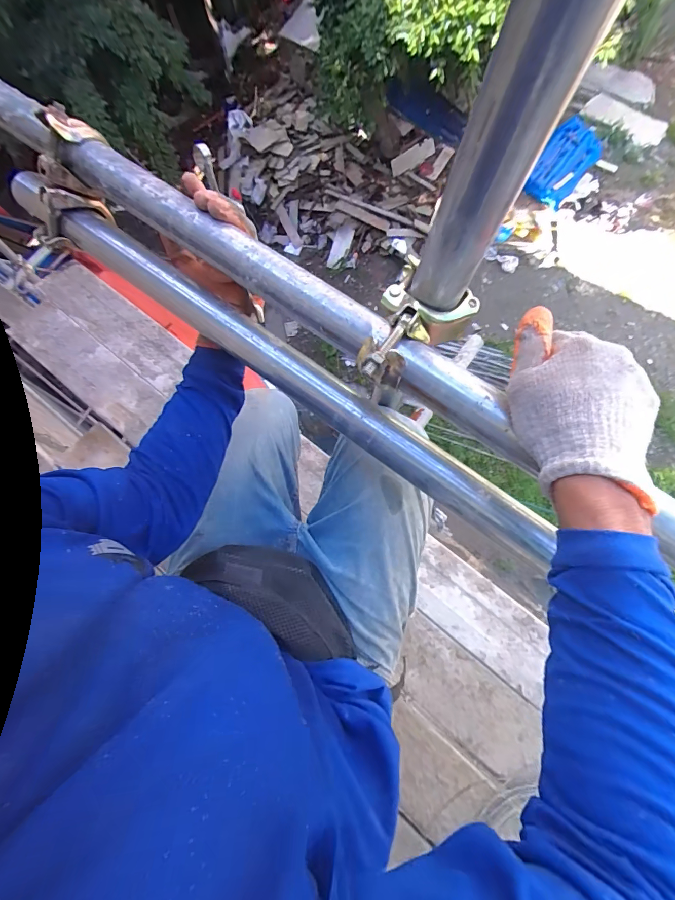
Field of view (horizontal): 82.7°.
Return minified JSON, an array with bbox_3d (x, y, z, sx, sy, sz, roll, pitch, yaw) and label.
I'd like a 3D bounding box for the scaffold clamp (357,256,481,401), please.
[{"bbox_3d":[0.063,-0.110,0.357,0.078,0.059,0.121,36,75,10],"label":"scaffold clamp"}]

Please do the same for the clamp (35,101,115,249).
[{"bbox_3d":[-0.315,-0.308,0.458,0.049,0.148,0.069,48,34,13],"label":"clamp"}]

